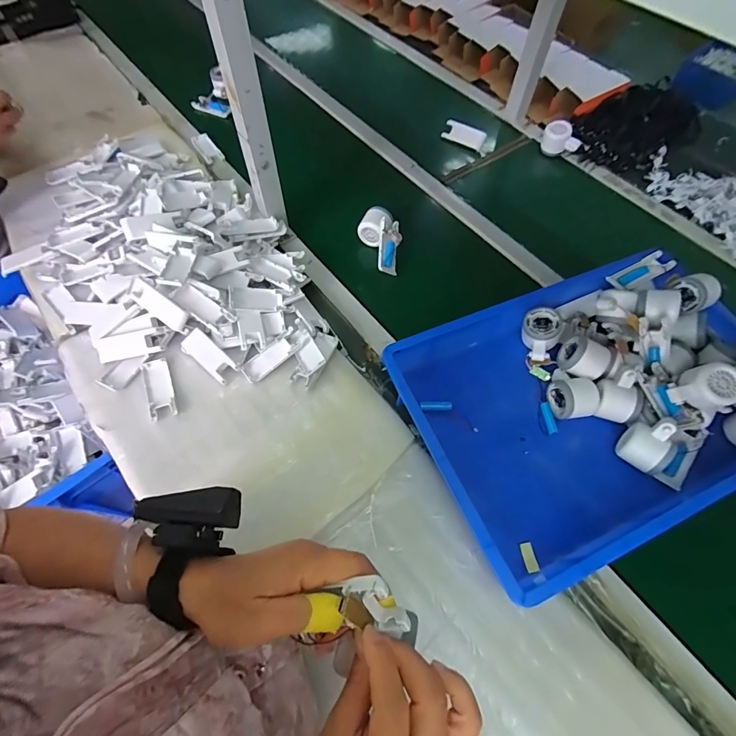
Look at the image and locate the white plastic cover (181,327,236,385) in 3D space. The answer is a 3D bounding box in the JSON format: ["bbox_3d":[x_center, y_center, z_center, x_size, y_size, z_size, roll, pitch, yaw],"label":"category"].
[{"bbox_3d":[-0.252,-0.019,0.638,0.096,0.011,0.042,38,84,13],"label":"white plastic cover"}]

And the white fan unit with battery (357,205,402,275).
[{"bbox_3d":[0.022,-0.242,0.761,0.079,0.056,0.119,2,61,-1],"label":"white fan unit with battery"}]

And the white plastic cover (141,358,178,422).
[{"bbox_3d":[-0.324,0.031,0.623,0.039,0.009,0.100,-19,64,-12],"label":"white plastic cover"}]

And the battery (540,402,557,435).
[{"bbox_3d":[0.278,0.077,0.619,0.013,0.010,0.048,-6,62,-6],"label":"battery"}]

